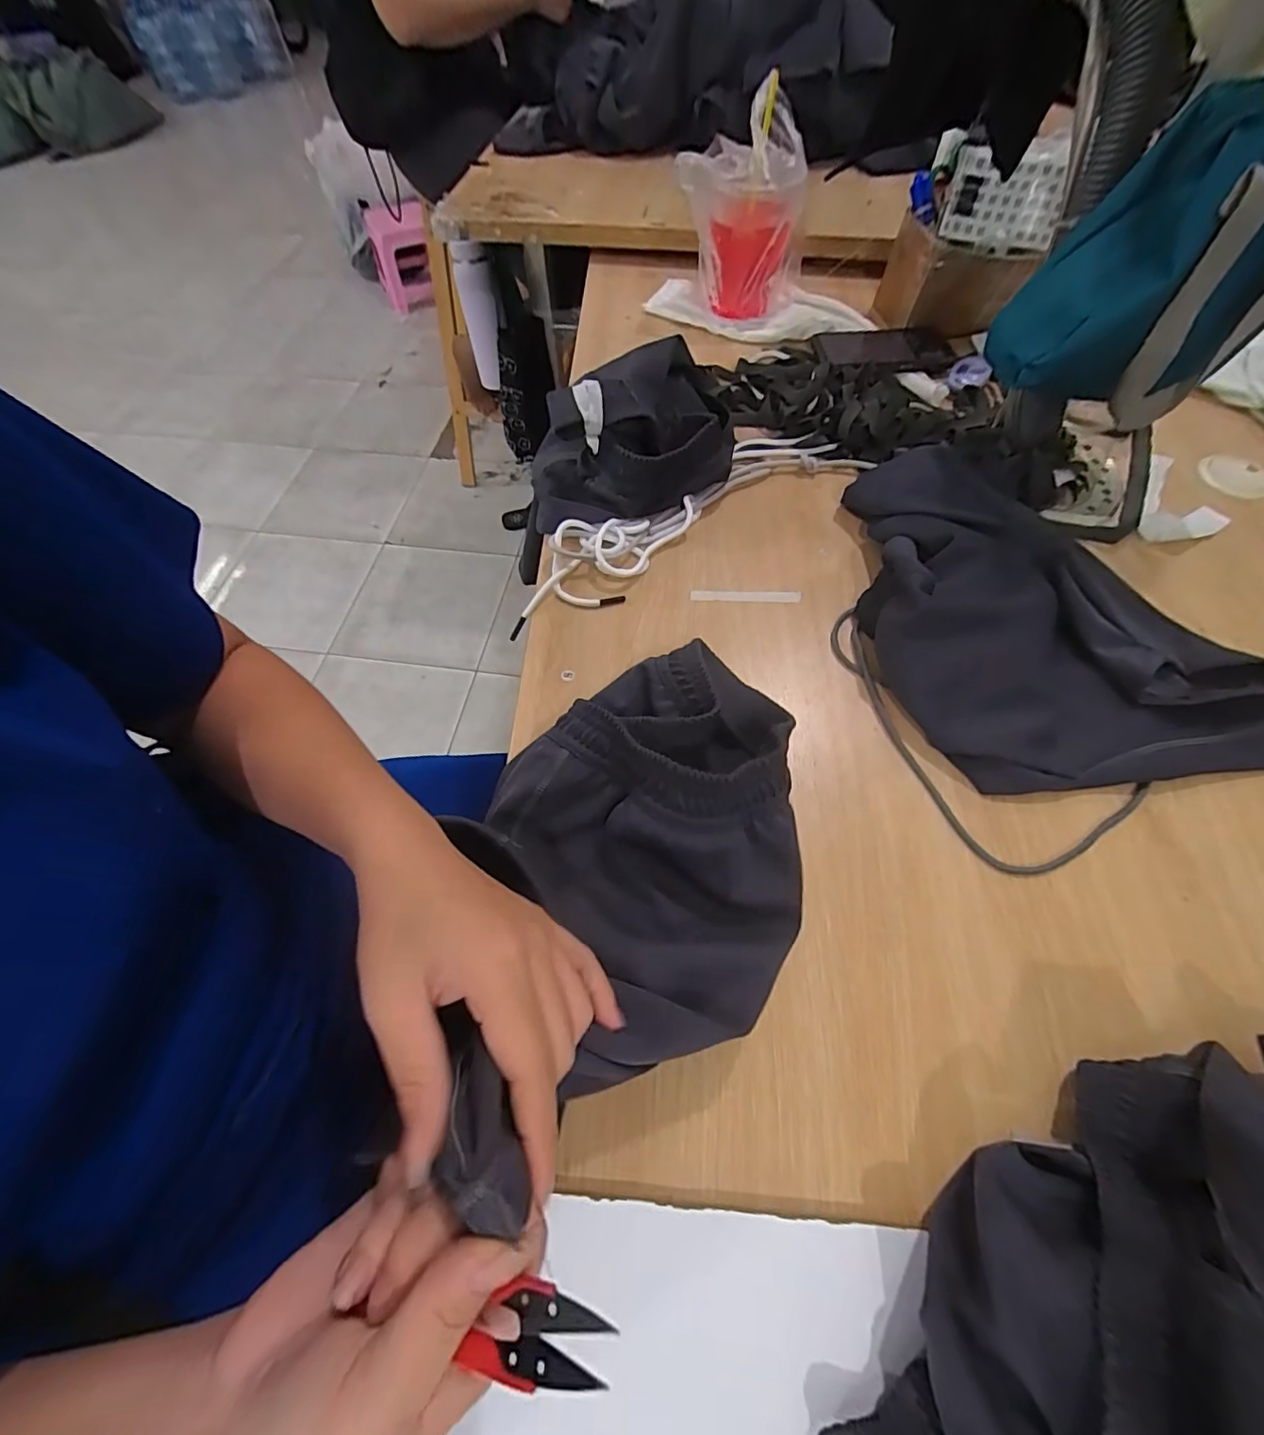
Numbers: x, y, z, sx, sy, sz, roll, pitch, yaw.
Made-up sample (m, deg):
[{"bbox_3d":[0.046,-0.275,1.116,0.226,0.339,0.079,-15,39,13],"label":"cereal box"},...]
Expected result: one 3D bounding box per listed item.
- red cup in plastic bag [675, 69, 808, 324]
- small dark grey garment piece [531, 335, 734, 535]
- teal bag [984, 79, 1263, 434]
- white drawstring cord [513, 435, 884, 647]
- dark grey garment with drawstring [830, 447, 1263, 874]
[{"bbox_3d":[0.141,-0.620,0.670,0.126,0.175,0.125,25,65,15],"label":"red cup in plastic bag"},{"bbox_3d":[-0.002,-0.282,0.537,0.213,0.093,0.164,-13,61,-5],"label":"small dark grey garment piece"},{"bbox_3d":[0.378,-0.315,0.387,0.166,0.174,0.112,-19,62,-8],"label":"teal bag"},{"bbox_3d":[0.049,-0.198,0.531,0.383,0.020,0.101,-33,65,-15],"label":"white drawstring cord"},{"bbox_3d":[0.312,-0.092,0.442,0.285,0.062,0.362,-19,63,-9],"label":"dark grey garment with drawstring"}]

